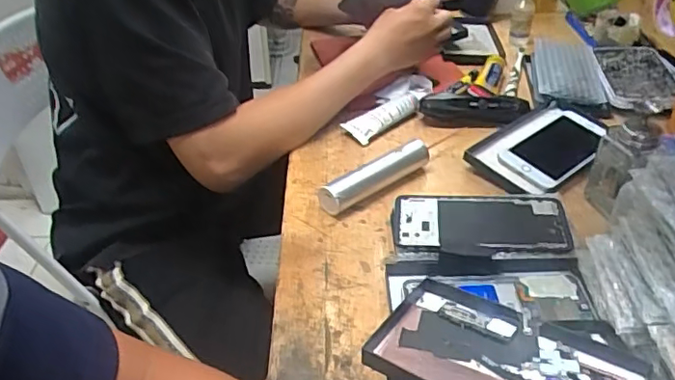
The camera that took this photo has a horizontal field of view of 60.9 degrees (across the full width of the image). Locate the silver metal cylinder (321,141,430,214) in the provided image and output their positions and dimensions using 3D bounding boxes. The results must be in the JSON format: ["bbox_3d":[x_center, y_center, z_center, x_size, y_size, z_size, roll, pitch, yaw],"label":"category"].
[{"bbox_3d":[0.048,-0.020,0.652,0.156,0.038,0.029,-26,43,-28],"label":"silver metal cylinder"}]

